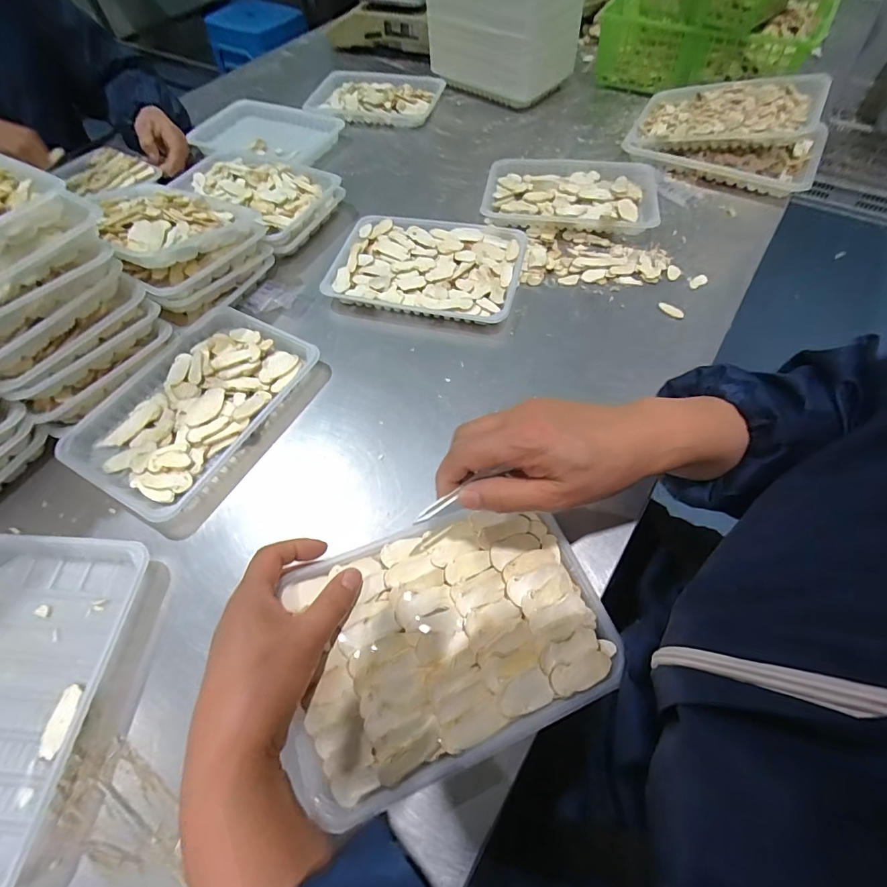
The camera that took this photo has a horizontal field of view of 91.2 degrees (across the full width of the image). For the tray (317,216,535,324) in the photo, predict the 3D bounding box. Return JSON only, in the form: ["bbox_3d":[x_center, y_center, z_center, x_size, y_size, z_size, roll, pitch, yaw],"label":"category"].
[{"bbox_3d":[-0.020,-0.224,0.553,0.229,0.027,0.162,10,60,9],"label":"tray"}]

